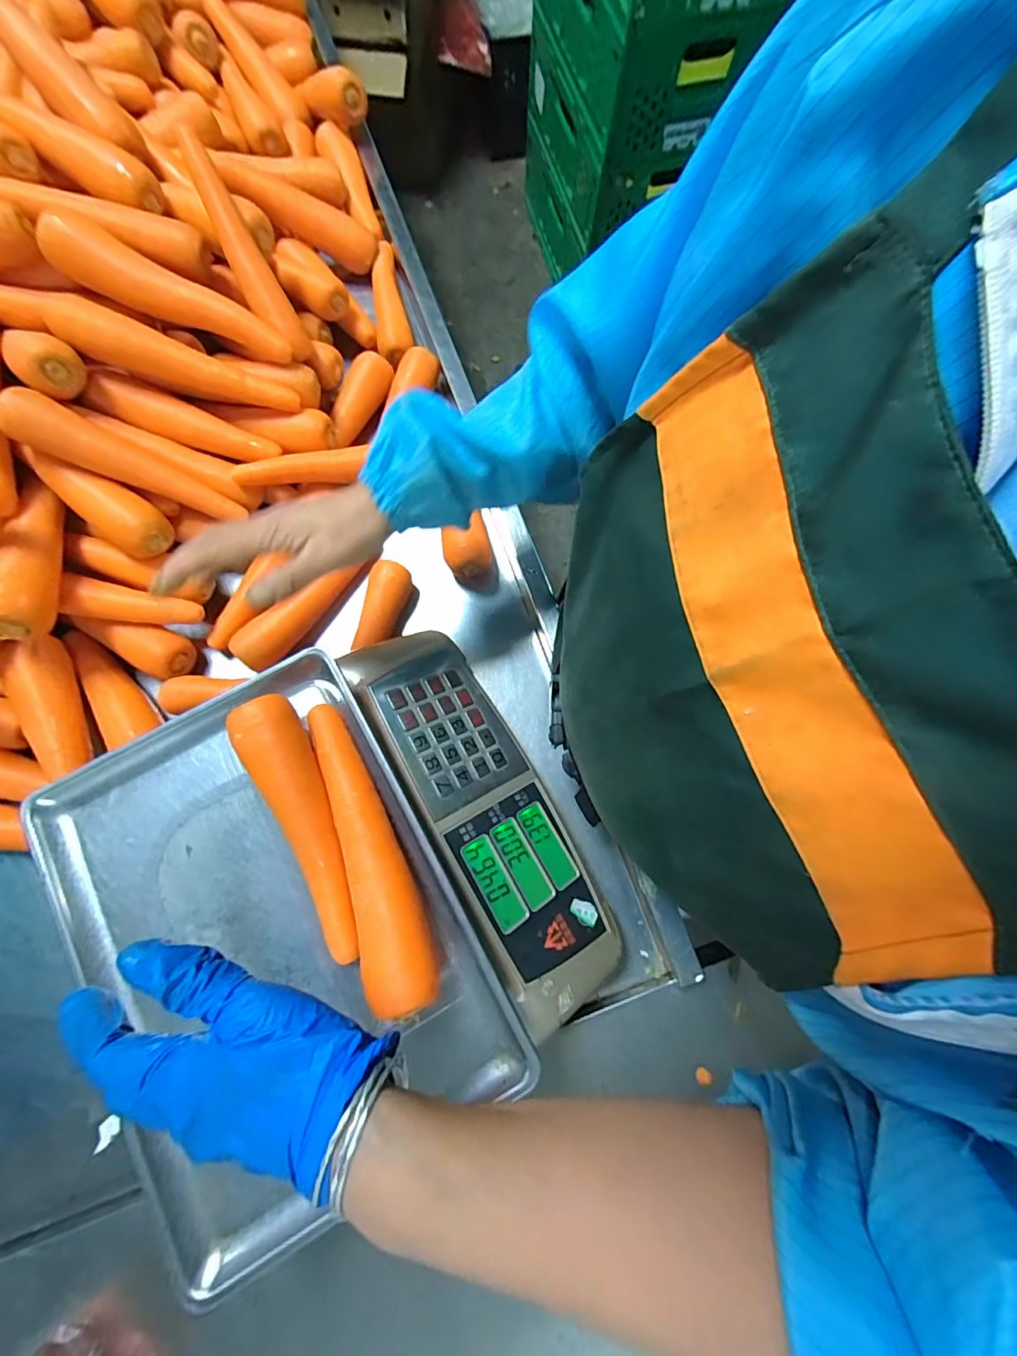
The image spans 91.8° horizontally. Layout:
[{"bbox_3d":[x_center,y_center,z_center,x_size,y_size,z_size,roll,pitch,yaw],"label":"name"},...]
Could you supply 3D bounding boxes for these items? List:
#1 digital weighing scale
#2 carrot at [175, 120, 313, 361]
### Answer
[{"bbox_3d":[-0.124,0.156,0.380,0.328,0.093,0.329,-29,78,-8],"label":"digital weighing scale"},{"bbox_3d":[-0.256,-0.410,0.478,0.040,0.030,0.187,-30,109,-8],"label":"carrot"}]

